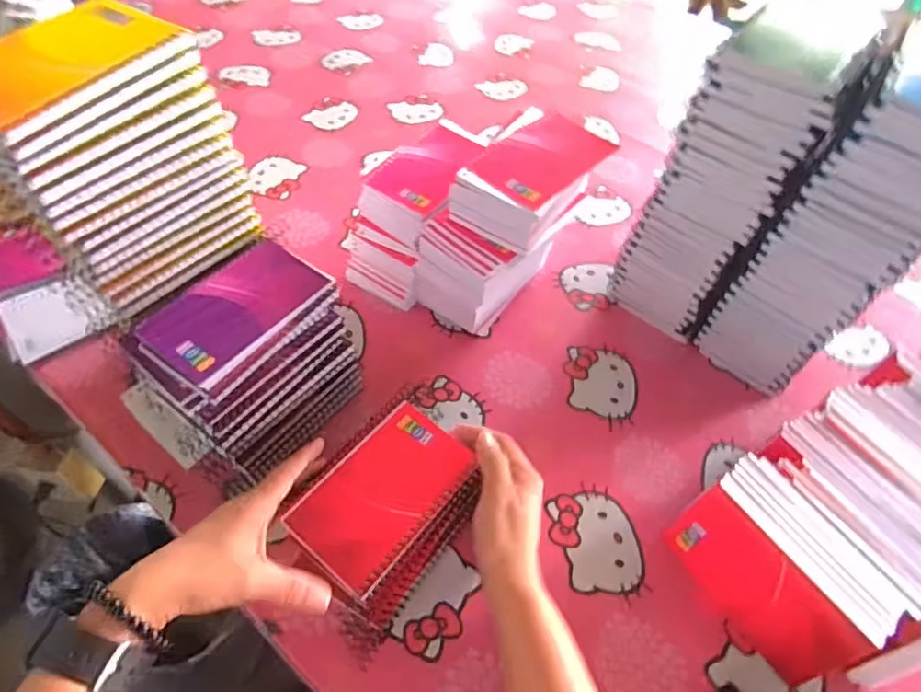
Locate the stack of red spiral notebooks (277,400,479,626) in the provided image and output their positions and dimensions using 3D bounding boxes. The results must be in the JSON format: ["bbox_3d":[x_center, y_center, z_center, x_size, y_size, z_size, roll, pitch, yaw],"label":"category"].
[{"bbox_3d":[-0.057,0.121,0.428,0.101,0.044,0.137,32,57,18],"label":"stack of red spiral notebooks"}]

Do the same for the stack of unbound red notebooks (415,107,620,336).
[{"bbox_3d":[0.047,-0.111,0.551,0.103,0.174,0.157,38,59,21],"label":"stack of unbound red notebooks"}]

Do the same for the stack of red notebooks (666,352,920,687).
[{"bbox_3d":[0.321,0.133,0.448,0.265,0.088,0.164,-30,61,-24],"label":"stack of red notebooks"}]

